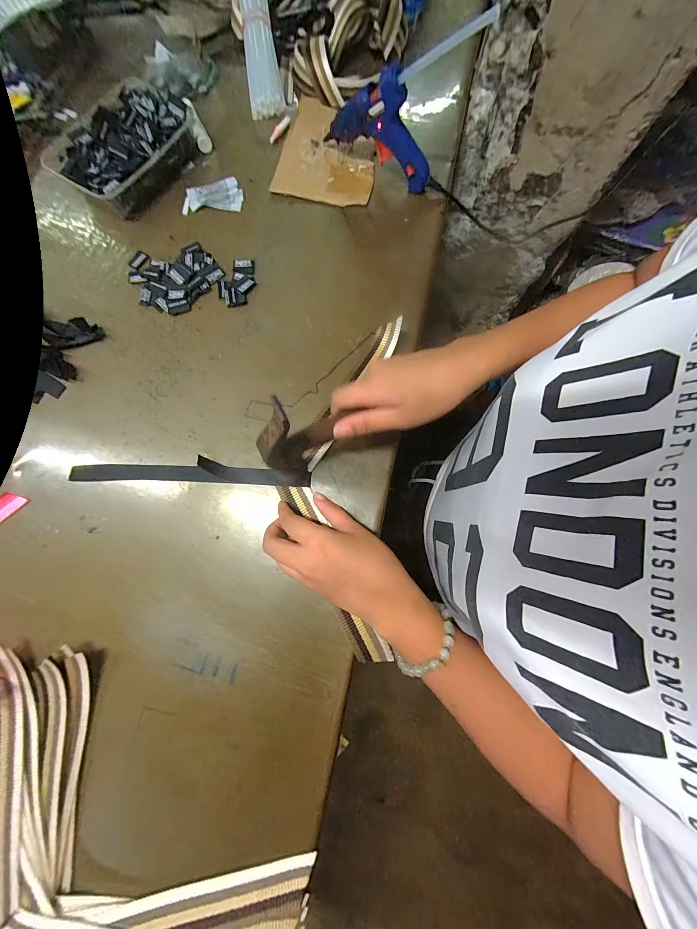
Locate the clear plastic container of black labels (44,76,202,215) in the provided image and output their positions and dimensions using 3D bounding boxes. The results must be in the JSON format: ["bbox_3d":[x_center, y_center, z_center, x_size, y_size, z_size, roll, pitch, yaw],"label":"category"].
[{"bbox_3d":[-0.284,-0.406,0.405,0.129,0.038,0.173,32,80,8],"label":"clear plastic container of black labels"}]

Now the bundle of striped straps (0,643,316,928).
[{"bbox_3d":[-0.192,0.309,0.251,0.363,0.025,0.165,35,80,8],"label":"bundle of striped straps"}]

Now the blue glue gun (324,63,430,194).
[{"bbox_3d":[0.036,-0.392,0.361,0.136,0.097,0.023,27,79,7],"label":"blue glue gun"}]

